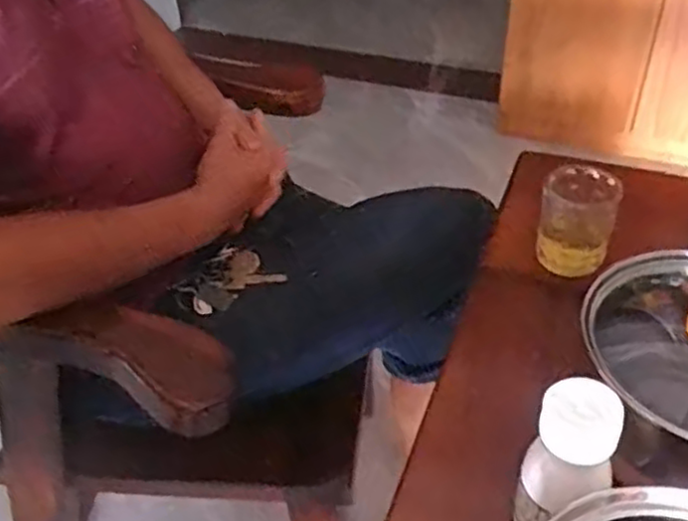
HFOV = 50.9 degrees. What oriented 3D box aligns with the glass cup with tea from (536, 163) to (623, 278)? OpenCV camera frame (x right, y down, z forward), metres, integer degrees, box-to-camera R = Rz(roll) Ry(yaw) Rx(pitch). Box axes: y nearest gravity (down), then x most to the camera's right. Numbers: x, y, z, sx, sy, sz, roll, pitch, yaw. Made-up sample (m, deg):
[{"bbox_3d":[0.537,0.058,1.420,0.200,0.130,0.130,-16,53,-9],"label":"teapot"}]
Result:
[{"bbox_3d":[0.201,-0.036,0.622,0.057,0.068,0.072,16,44,20],"label":"glass cup with tea"}]

